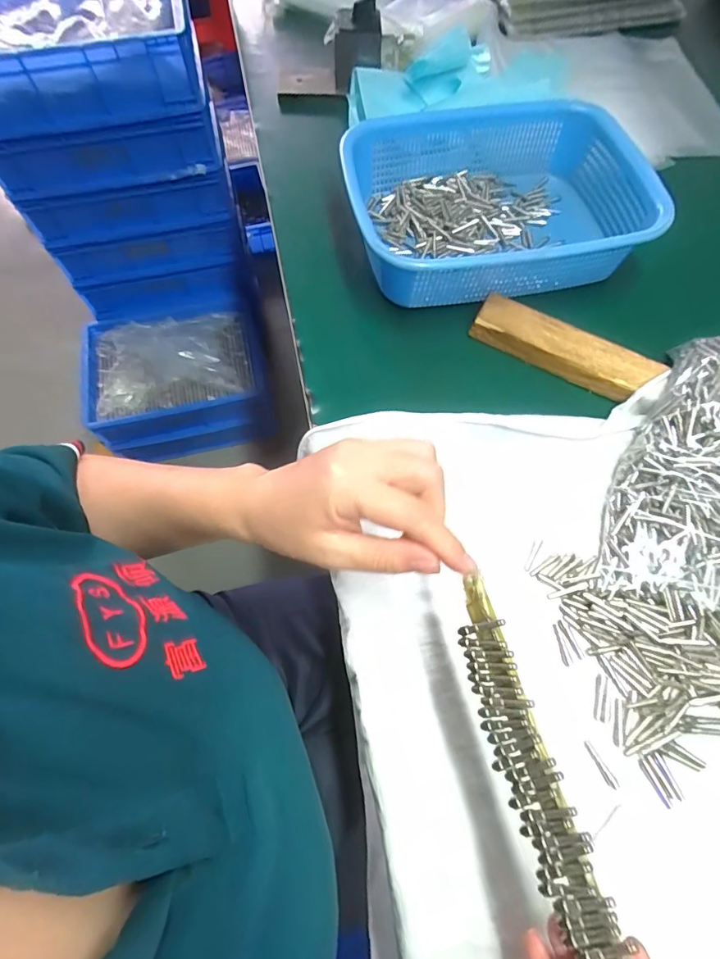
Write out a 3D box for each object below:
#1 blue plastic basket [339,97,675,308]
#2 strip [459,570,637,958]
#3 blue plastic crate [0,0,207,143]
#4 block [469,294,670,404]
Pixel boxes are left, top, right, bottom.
[{"bbox_3d":[0.133,-0.271,0.462,0.279,0.063,0.200,-12,67,-4],"label":"blue plastic basket"},{"bbox_3d":[0.084,0.144,0.232,0.007,0.033,0.186,8,55,-45],"label":"strip"},{"bbox_3d":[-0.499,-0.749,0.801,0.421,0.117,0.287,-11,67,-3],"label":"blue plastic crate"},{"bbox_3d":[0.183,-0.119,0.427,0.161,0.025,0.041,25,70,11],"label":"block"}]

